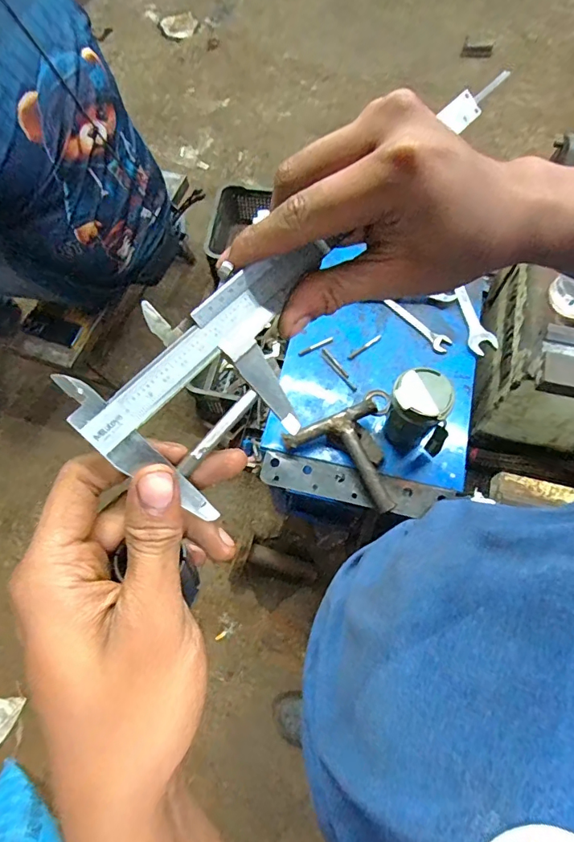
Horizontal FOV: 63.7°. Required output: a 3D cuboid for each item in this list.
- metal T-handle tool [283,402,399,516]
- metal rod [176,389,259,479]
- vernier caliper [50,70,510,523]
[{"bbox_3d":[0.095,0.074,0.746,0.156,0.055,0.170,-19,68,-6],"label":"metal T-handle tool"},{"bbox_3d":[-0.029,0.005,0.201,0.006,0.005,0.047,38,78,15],"label":"metal rod"},{"bbox_3d":[0.027,-0.080,0.229,0.078,0.005,0.286,48,71,-14],"label":"vernier caliper"}]

